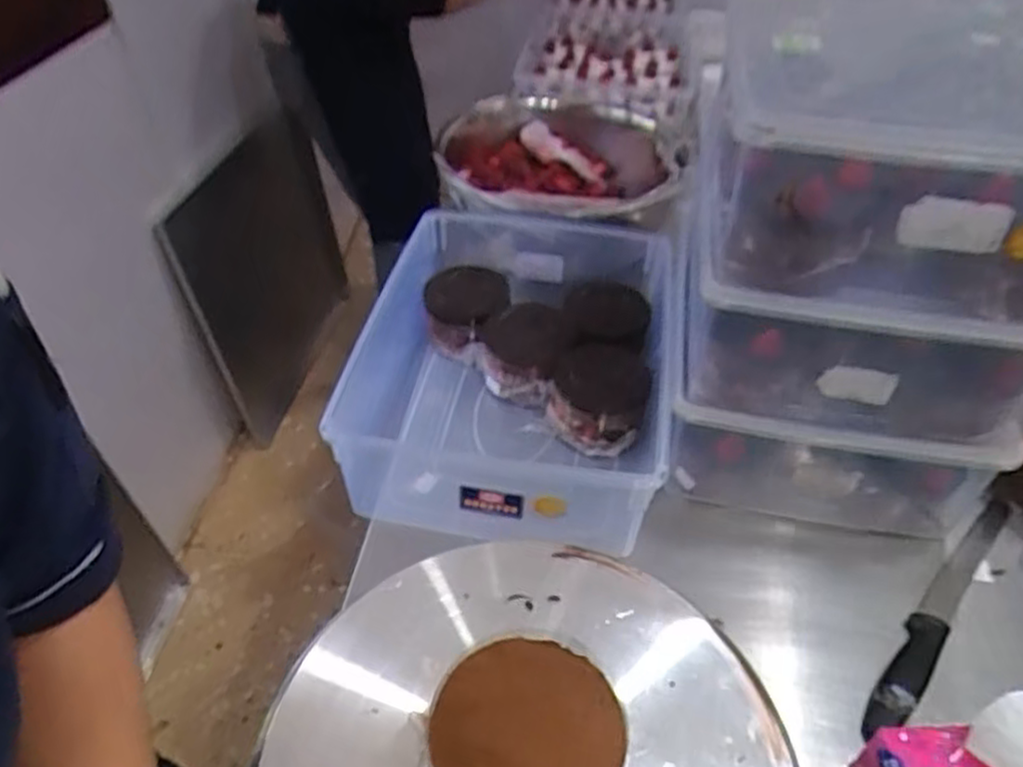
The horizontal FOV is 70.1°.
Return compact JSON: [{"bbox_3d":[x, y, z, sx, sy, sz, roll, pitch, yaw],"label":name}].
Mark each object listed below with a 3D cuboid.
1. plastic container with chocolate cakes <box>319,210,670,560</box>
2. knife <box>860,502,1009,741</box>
[{"bbox_3d":[0.007,-0.026,0.755,0.291,0.128,0.380,9,44,8],"label":"plastic container with chocolate cakes"},{"bbox_3d":[0.369,0.186,0.622,0.028,0.021,0.295,33,52,29],"label":"knife"}]

